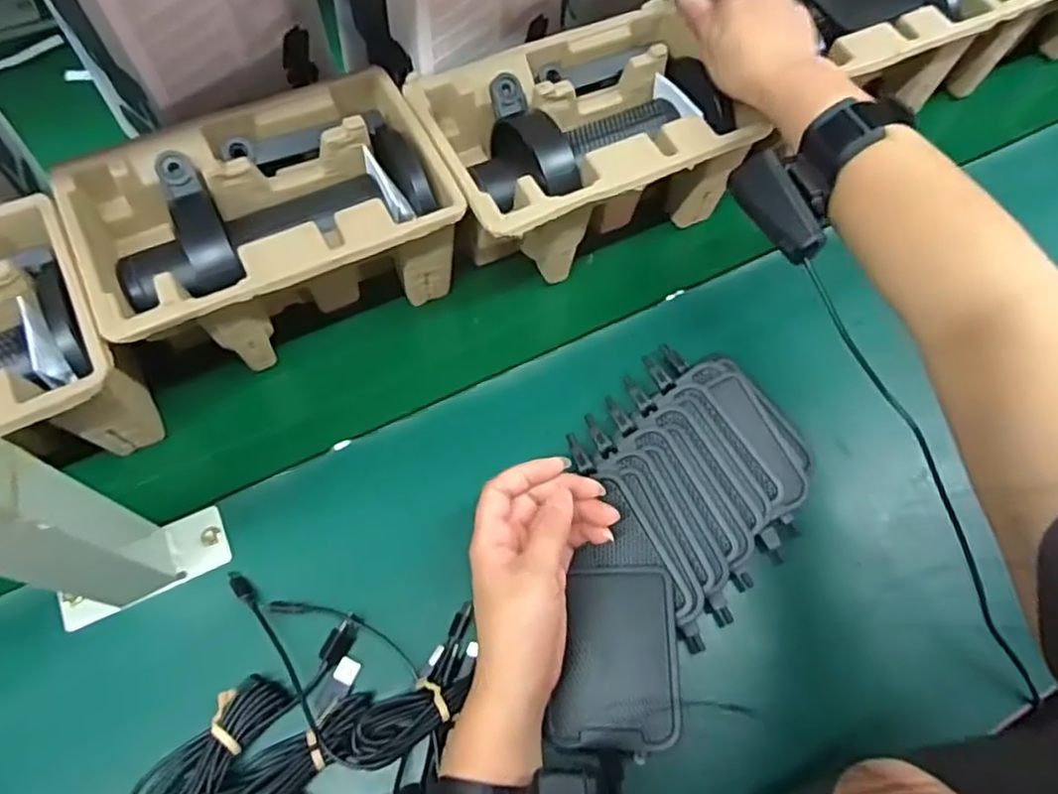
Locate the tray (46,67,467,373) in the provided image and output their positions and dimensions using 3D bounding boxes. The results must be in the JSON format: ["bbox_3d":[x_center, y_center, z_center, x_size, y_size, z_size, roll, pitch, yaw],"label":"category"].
[{"bbox_3d":[-0.171,-0.114,0.469,0.227,0.103,0.150,-23,68,-12],"label":"tray"}]

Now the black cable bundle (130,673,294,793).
[{"bbox_3d":[-0.172,0.195,0.373,0.038,0.016,0.085,40,71,16],"label":"black cable bundle"}]

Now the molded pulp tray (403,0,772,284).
[{"bbox_3d":[0.041,-0.182,0.510,0.220,0.101,0.145,-25,68,-12],"label":"molded pulp tray"}]

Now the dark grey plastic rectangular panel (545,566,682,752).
[{"bbox_3d":[0.050,0.154,0.400,0.073,0.004,0.100,-5,71,13],"label":"dark grey plastic rectangular panel"}]

